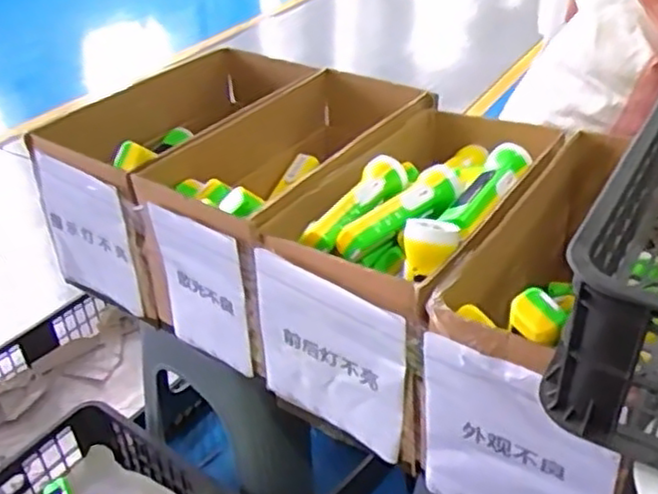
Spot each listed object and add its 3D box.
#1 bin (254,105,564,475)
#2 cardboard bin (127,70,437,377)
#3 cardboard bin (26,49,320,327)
[{"bbox_3d":[0.108,-0.005,0.891,0.226,0.239,0.446,19,40,26],"label":"bin"},{"bbox_3d":[-0.029,-0.081,1.019,0.207,0.222,0.506,21,41,28],"label":"cardboard bin"},{"bbox_3d":[-0.210,-0.142,1.098,0.228,0.237,0.462,20,40,27],"label":"cardboard bin"}]

